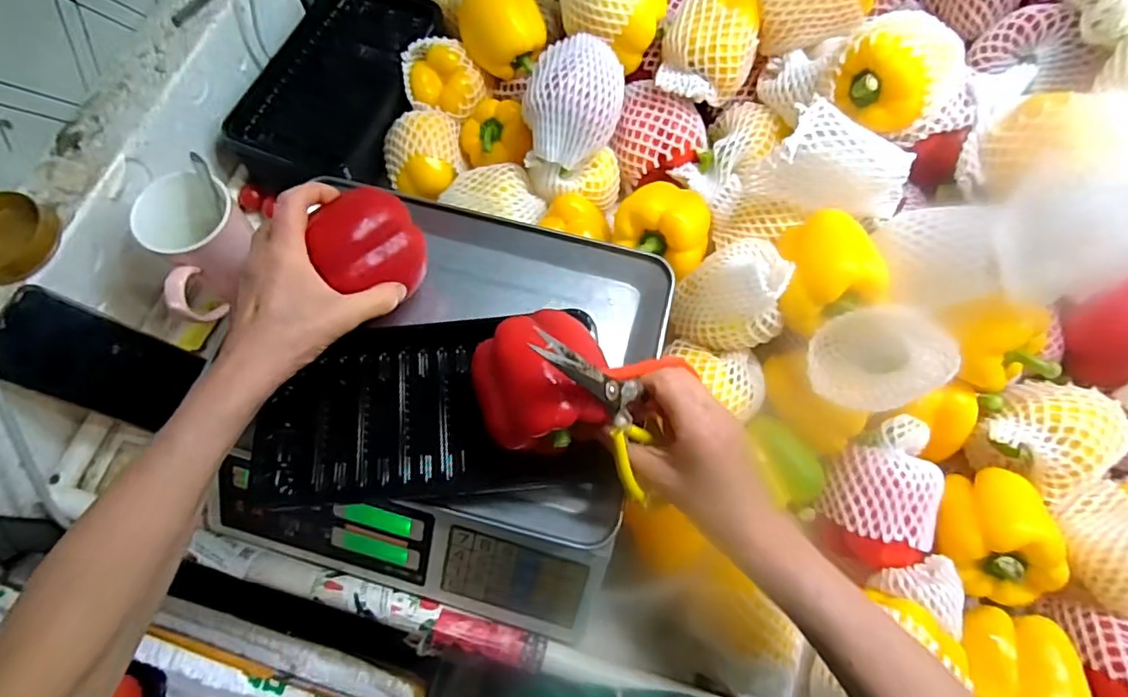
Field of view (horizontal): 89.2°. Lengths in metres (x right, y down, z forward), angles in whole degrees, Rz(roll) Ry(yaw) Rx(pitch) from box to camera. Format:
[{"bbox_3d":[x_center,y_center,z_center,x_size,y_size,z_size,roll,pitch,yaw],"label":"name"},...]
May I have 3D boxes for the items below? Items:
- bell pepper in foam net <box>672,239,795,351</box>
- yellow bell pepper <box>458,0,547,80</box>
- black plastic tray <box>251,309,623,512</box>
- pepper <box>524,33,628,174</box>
[{"bbox_3d":[0.146,-0.047,0.482,0.077,0.102,0.079,-17,71,-8],"label":"bell pepper in foam net"},{"bbox_3d":[-0.060,-0.317,0.567,0.083,0.068,0.070,-6,70,-4],"label":"yellow bell pepper"},{"bbox_3d":[-0.094,0.040,0.426,0.243,0.033,0.138,-5,70,-4],"label":"black plastic tray"},{"bbox_3d":[0.010,-0.221,0.529,0.089,0.077,0.103,4,69,0],"label":"pepper"}]

